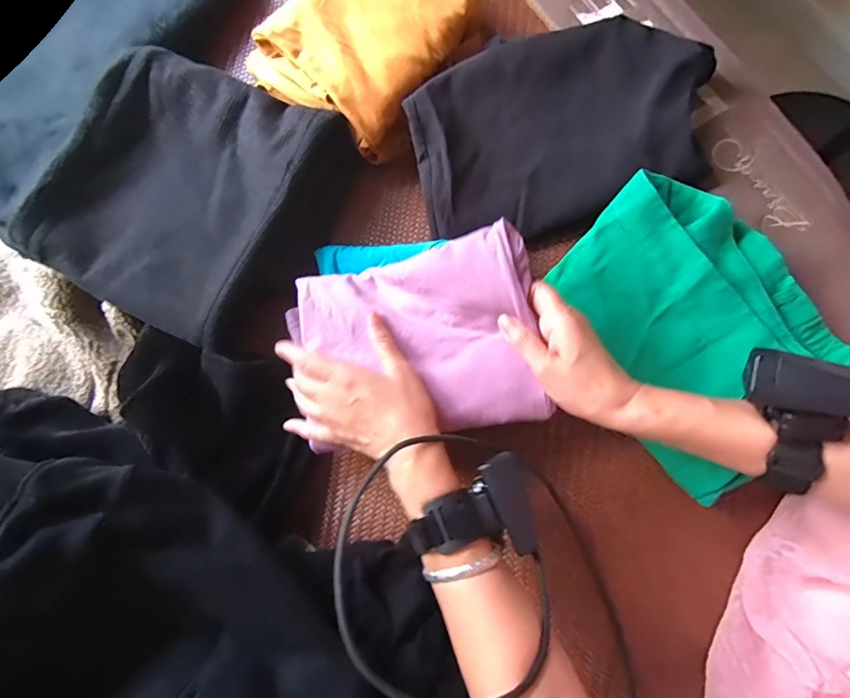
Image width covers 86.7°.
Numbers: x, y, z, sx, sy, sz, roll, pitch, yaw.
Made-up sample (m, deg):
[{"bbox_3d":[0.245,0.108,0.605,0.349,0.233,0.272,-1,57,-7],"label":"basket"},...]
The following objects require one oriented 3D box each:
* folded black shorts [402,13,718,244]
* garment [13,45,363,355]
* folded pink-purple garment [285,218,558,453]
[{"bbox_3d":[0.140,-0.212,0.427,0.298,0.040,0.179,-14,78,-3],"label":"folded black shorts"},{"bbox_3d":[-0.225,-0.151,0.451,0.239,0.079,0.261,29,85,10],"label":"garment"},{"bbox_3d":[-0.011,-0.004,0.389,0.211,0.023,0.155,-12,86,18],"label":"folded pink-purple garment"}]

